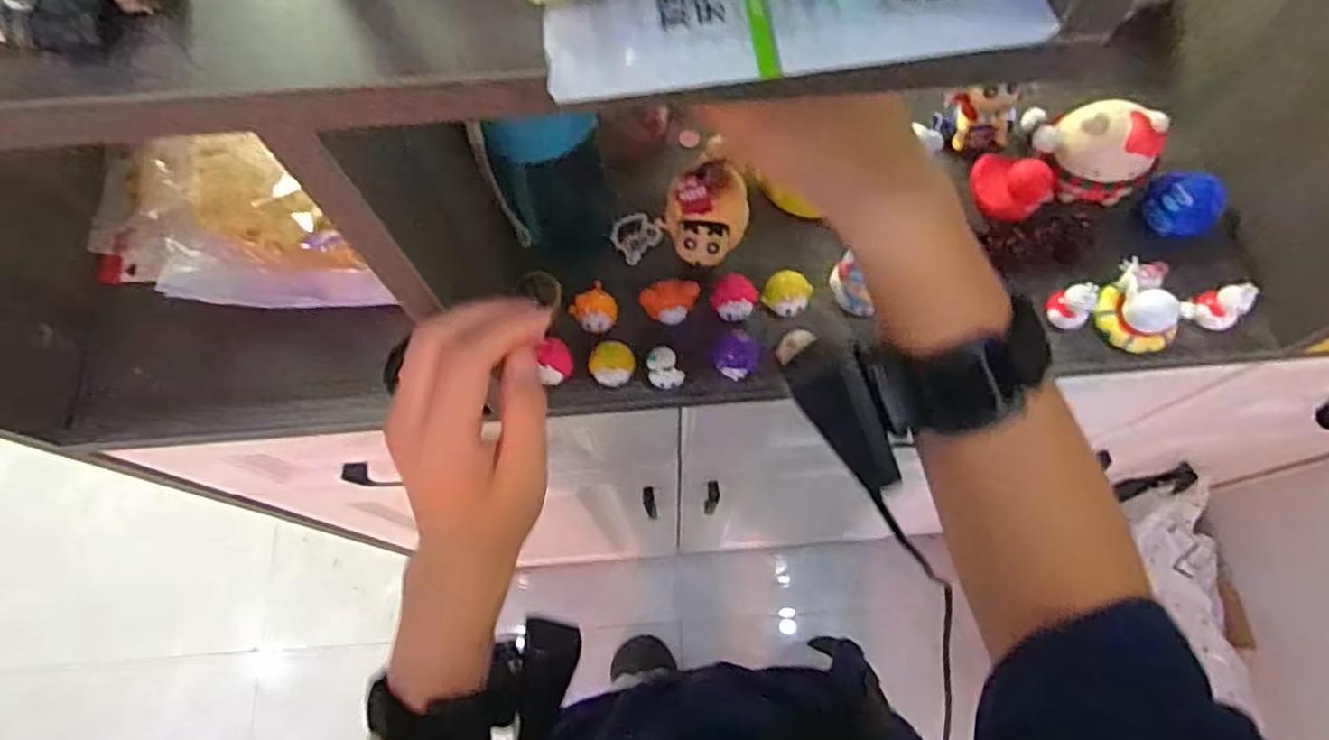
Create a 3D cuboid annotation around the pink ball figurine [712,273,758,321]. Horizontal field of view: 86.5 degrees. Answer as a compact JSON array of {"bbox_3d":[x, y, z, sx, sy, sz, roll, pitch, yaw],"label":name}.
[{"bbox_3d":[0.044,-0.044,0.453,0.028,0.030,0.023,18,71,8],"label":"pink ball figurine"}]

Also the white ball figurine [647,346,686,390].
[{"bbox_3d":[0.000,0.000,0.443,0.021,0.026,0.024,-10,70,-3],"label":"white ball figurine"}]

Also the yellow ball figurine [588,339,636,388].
[{"bbox_3d":[-0.033,-0.003,0.446,0.027,0.020,0.028,-5,70,-1],"label":"yellow ball figurine"}]

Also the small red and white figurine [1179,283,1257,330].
[{"bbox_3d":[0.346,-0.040,0.438,0.020,0.032,0.025,-36,73,-12],"label":"small red and white figurine"}]

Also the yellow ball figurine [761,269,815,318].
[{"bbox_3d":[0.080,-0.049,0.462,0.029,0.018,0.029,0,70,1],"label":"yellow ball figurine"}]

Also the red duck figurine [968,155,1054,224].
[{"bbox_3d":[0.230,-0.123,0.471,0.051,0.030,0.030,37,75,14],"label":"red duck figurine"}]

